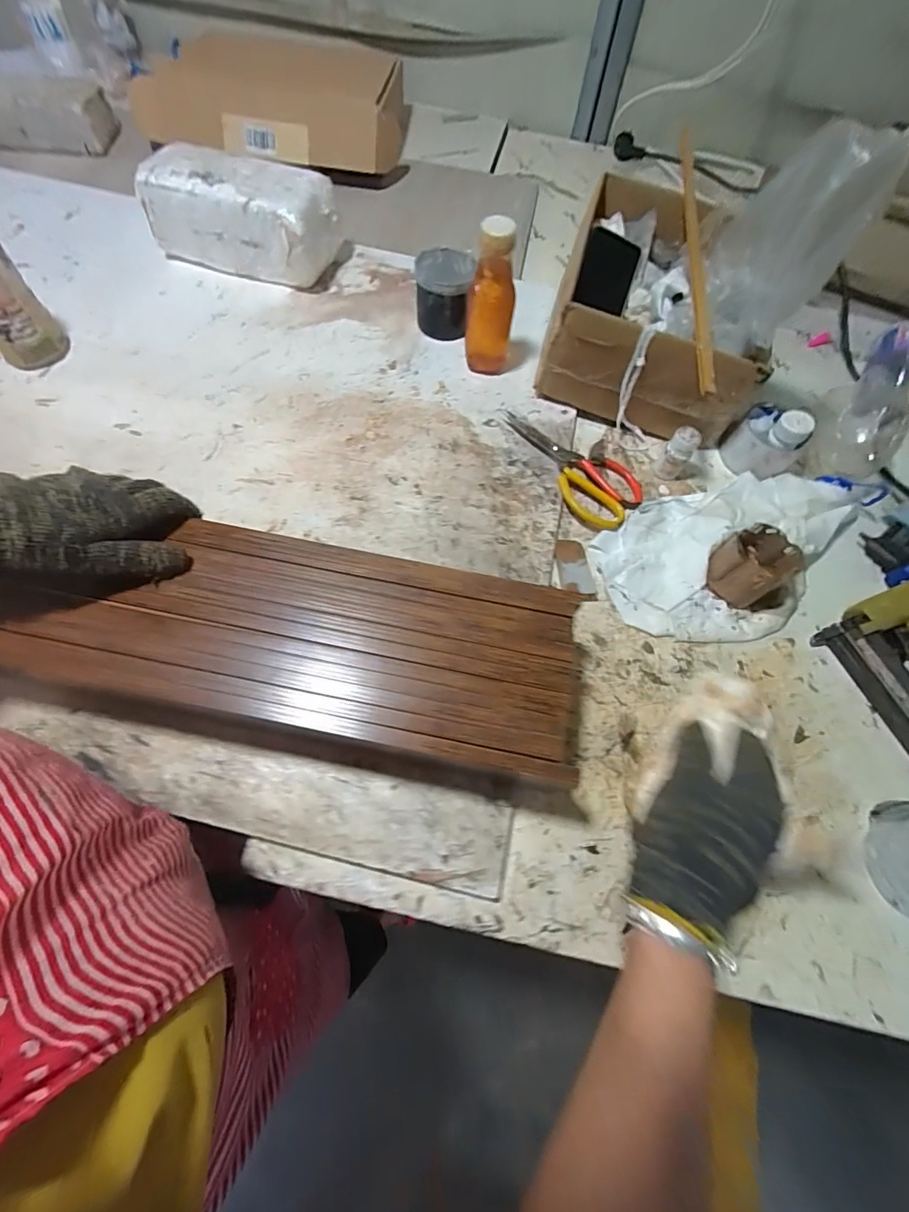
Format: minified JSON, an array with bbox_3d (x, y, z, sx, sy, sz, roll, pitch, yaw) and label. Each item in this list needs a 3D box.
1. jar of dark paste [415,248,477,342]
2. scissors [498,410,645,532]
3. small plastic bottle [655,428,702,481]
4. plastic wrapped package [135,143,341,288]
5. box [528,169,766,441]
[{"bbox_3d":[-0.013,-0.424,0.612,0.075,0.075,0.079,1,66,-2],"label":"jar of dark paste"},{"bbox_3d":[0.141,-0.181,0.551,0.093,0.009,0.199,-40,73,-18],"label":"scissors"},{"bbox_3d":[0.272,-0.185,0.549,0.029,0.060,0.026,38,70,13],"label":"small plastic bottle"},{"bbox_3d":[-0.296,-0.546,0.633,0.248,0.111,0.114,20,67,6],"label":"plastic wrapped package"},{"bbox_3d":[0.270,-0.379,0.585,0.250,0.118,0.348,18,66,6],"label":"box"}]

